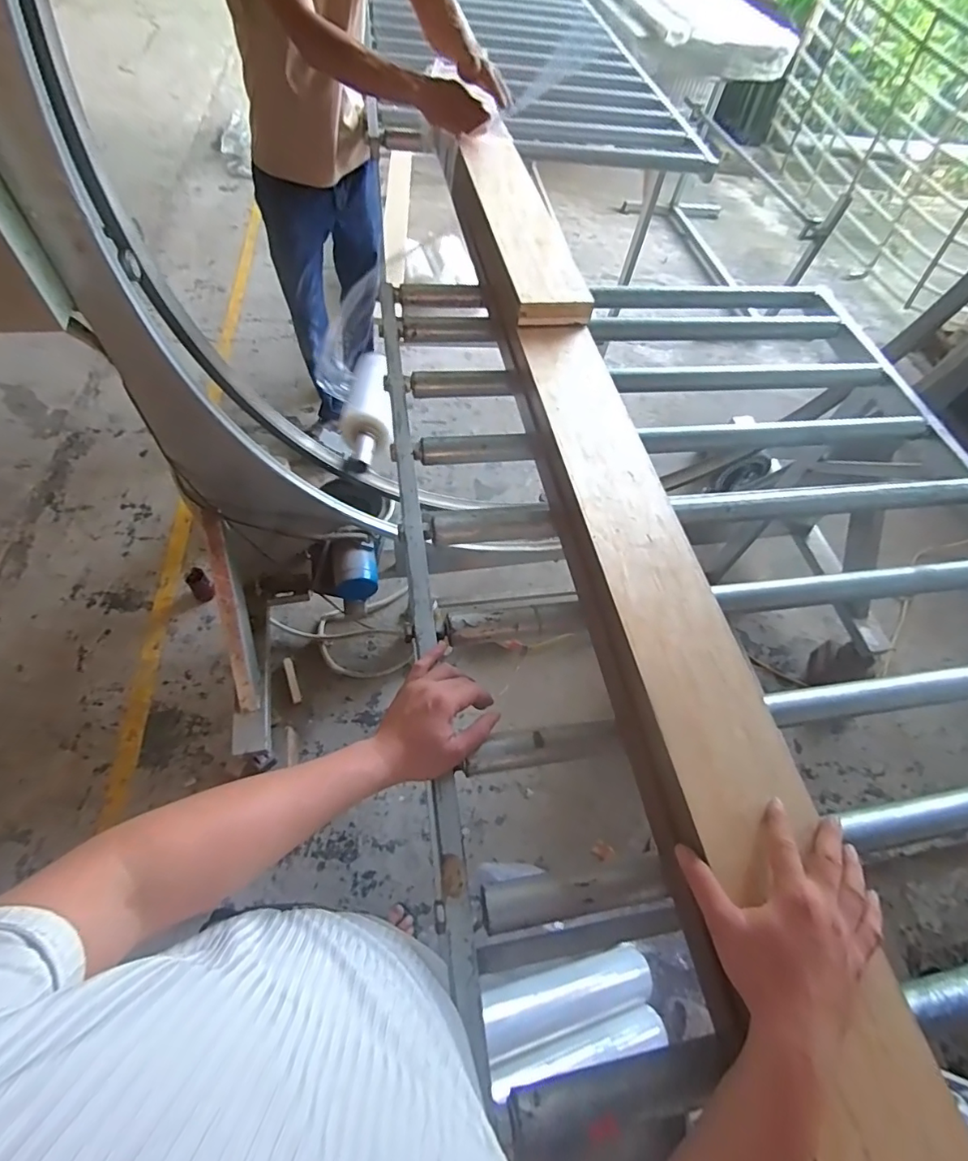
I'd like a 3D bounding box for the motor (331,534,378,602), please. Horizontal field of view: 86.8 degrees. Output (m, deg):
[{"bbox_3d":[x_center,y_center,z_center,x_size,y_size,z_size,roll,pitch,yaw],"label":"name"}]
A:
[{"bbox_3d":[-0.328,-0.027,1.297,0.109,0.121,0.115,-6,60,-9],"label":"motor"}]

